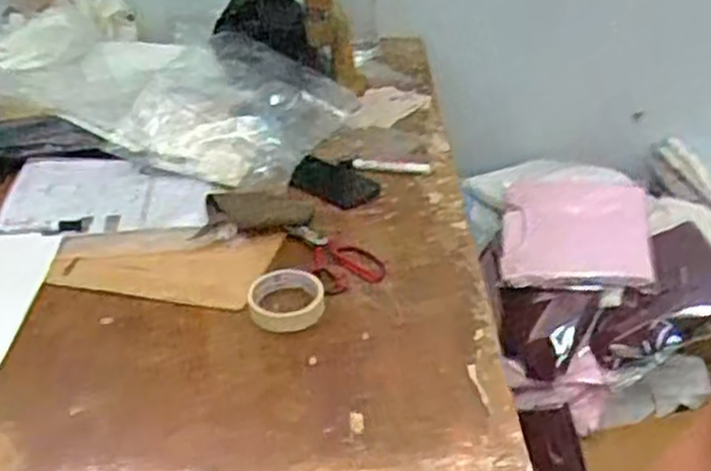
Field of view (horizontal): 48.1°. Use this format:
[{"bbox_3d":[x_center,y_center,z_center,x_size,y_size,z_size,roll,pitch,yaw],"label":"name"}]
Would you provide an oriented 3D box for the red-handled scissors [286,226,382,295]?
[{"bbox_3d":[-0.025,0.023,1.044,0.093,0.021,0.154,-15,37,-20],"label":"red-handled scissors"}]

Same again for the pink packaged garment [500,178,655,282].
[{"bbox_3d":[0.426,-0.013,1.529,0.271,0.021,0.296,9,50,6],"label":"pink packaged garment"}]

